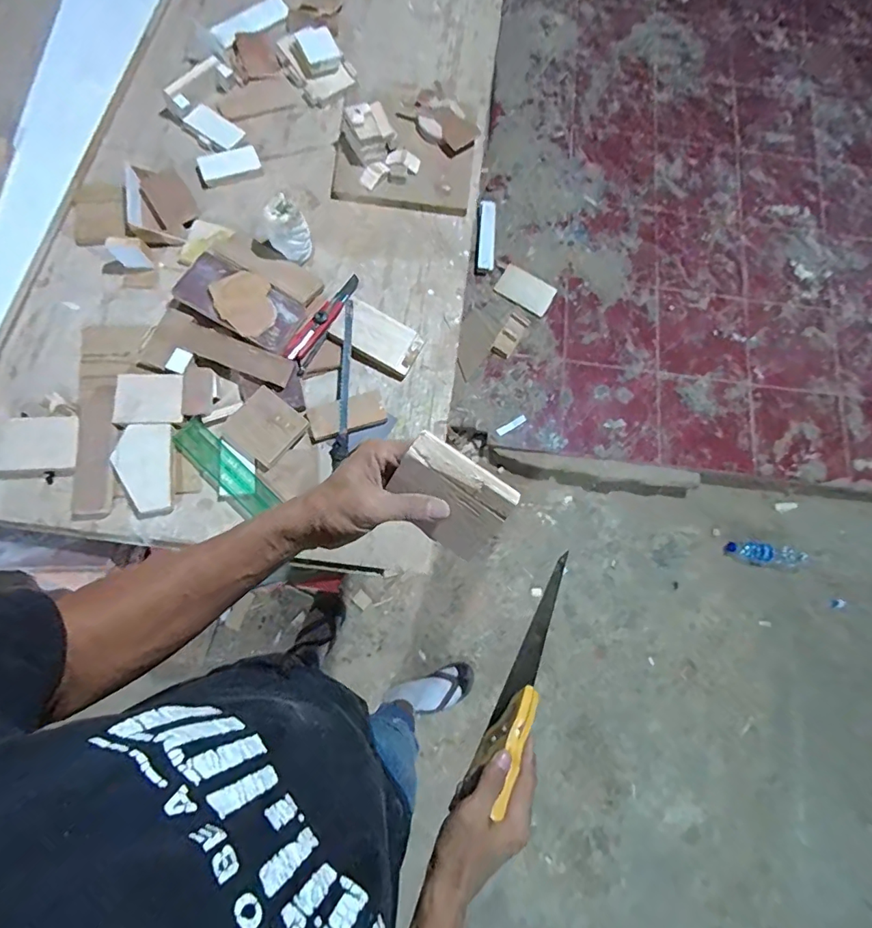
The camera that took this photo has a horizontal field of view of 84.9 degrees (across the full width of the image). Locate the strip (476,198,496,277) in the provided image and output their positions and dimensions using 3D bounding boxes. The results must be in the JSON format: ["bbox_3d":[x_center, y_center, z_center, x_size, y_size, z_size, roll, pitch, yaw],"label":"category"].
[{"bbox_3d":[0.162,-0.735,1.542,0.059,0.026,0.258,3,76,-4],"label":"strip"}]

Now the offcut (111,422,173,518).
[{"bbox_3d":[-0.431,0.009,0.701,0.079,0.009,0.134,-9,77,-7],"label":"offcut"}]

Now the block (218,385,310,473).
[{"bbox_3d":[-0.261,-0.057,0.729,0.099,0.015,0.097,42,77,6],"label":"block"}]

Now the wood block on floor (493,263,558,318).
[{"bbox_3d":[0.287,-0.553,1.521,0.179,0.014,0.113,30,76,3],"label":"wood block on floor"}]

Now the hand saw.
[{"bbox_3d":[0.115,0.250,0.612,0.034,0.400,0.082,37,122,6],"label":"hand saw"}]

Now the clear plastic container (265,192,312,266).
[{"bbox_3d":[-0.240,-0.374,0.775,0.059,0.096,0.056,2,77,-8],"label":"clear plastic container"}]

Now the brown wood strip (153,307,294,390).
[{"bbox_3d":[-0.334,-0.182,0.756,0.224,0.008,0.052,23,76,1],"label":"brown wood strip"}]

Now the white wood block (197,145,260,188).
[{"bbox_3d":[-0.365,-0.528,0.841,0.103,0.009,0.056,-21,81,-4],"label":"white wood block"}]

